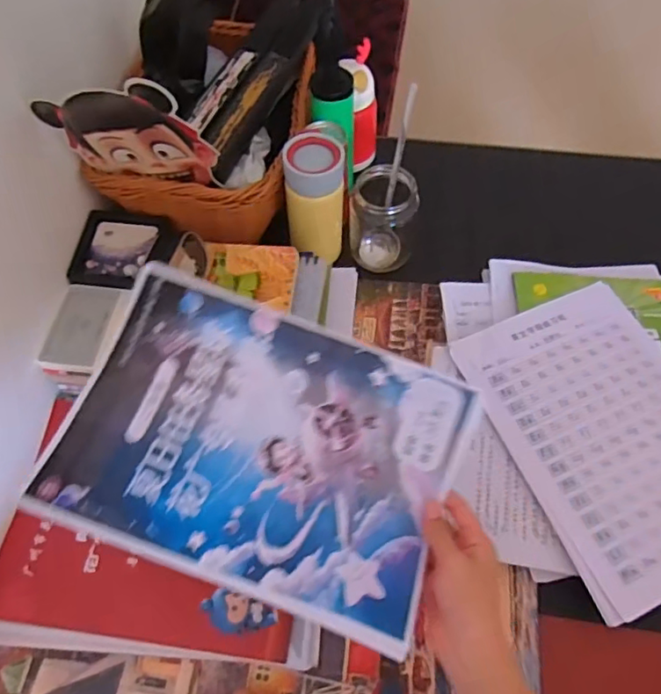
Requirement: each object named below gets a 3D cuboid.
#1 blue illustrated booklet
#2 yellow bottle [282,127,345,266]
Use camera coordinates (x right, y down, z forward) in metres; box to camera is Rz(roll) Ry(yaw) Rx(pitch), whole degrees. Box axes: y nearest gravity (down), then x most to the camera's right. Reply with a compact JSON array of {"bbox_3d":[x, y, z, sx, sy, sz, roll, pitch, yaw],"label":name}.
[{"bbox_3d":[-0.056,0.072,0.429,0.291,0.048,0.205,19,70,8],"label":"blue illustrated booklet"},{"bbox_3d":[-0.017,-0.164,0.633,0.066,0.136,0.075,-2,62,1],"label":"yellow bottle"}]

